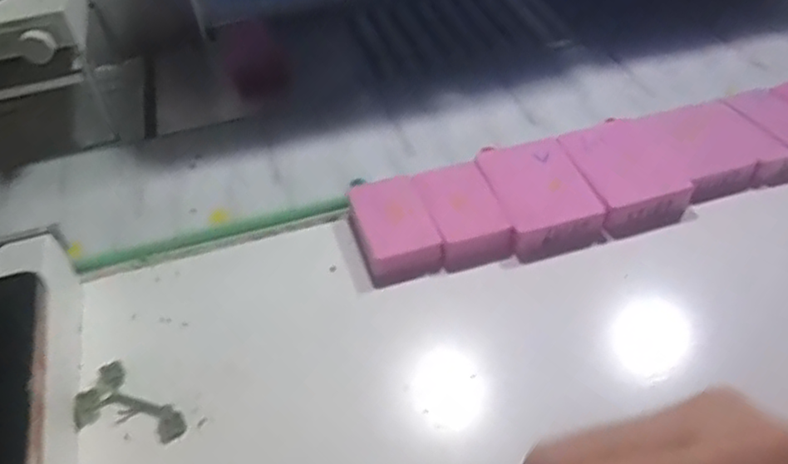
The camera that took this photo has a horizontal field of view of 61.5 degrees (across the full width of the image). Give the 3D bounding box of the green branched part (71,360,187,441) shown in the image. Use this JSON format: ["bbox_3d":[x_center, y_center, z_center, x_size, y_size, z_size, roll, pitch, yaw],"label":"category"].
[{"bbox_3d":[-0.141,0.094,0.346,0.062,0.007,0.035,28,54,25],"label":"green branched part"}]

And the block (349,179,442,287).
[{"bbox_3d":[-0.001,-0.003,0.421,0.046,0.020,0.072,-14,48,-11],"label":"block"}]

